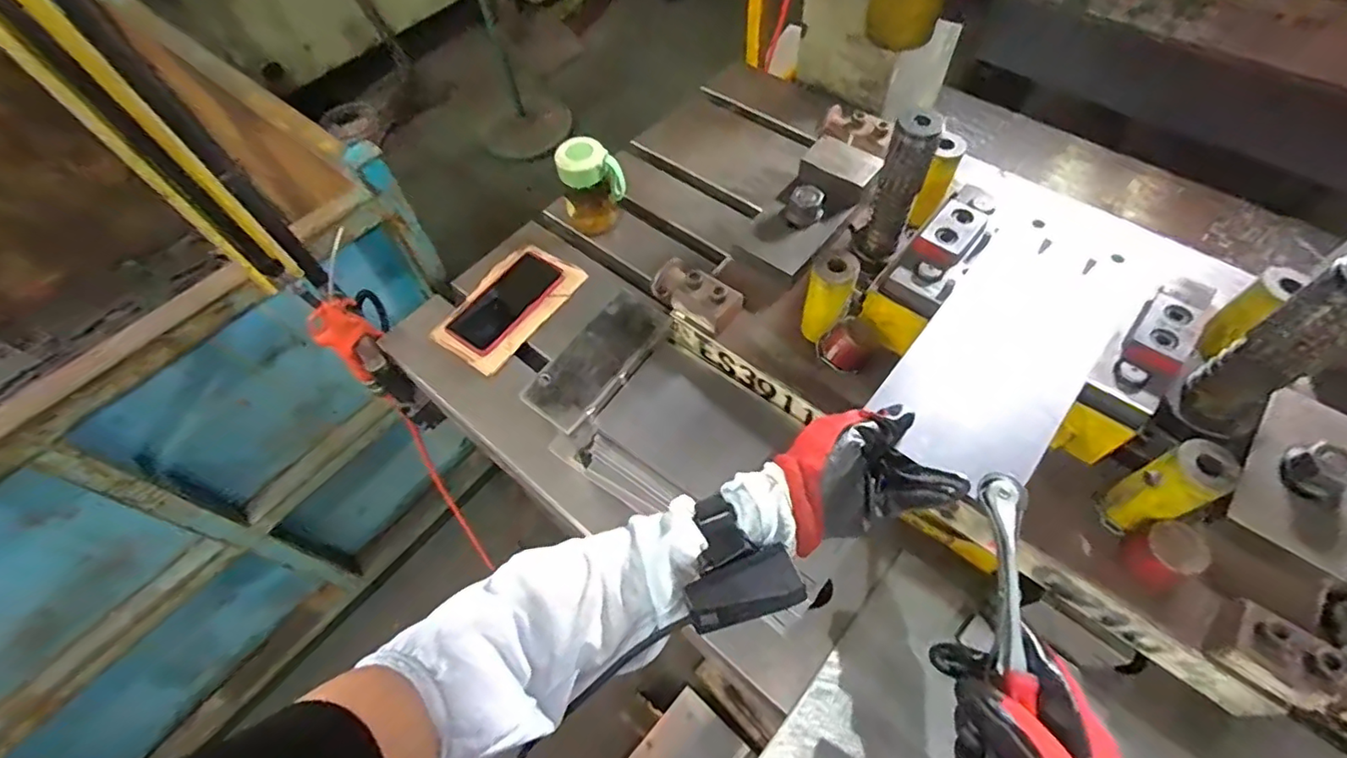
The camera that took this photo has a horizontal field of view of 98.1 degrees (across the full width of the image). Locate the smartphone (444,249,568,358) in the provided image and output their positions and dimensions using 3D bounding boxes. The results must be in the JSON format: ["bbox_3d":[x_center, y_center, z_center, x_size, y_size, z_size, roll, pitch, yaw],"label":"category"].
[{"bbox_3d":[-0.224,-0.106,0.791,0.082,0.015,0.162,32,66,20],"label":"smartphone"}]

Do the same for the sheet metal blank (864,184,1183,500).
[{"bbox_3d":[0.295,-0.047,0.490,0.126,0.008,0.322,38,68,23],"label":"sheet metal blank"}]

